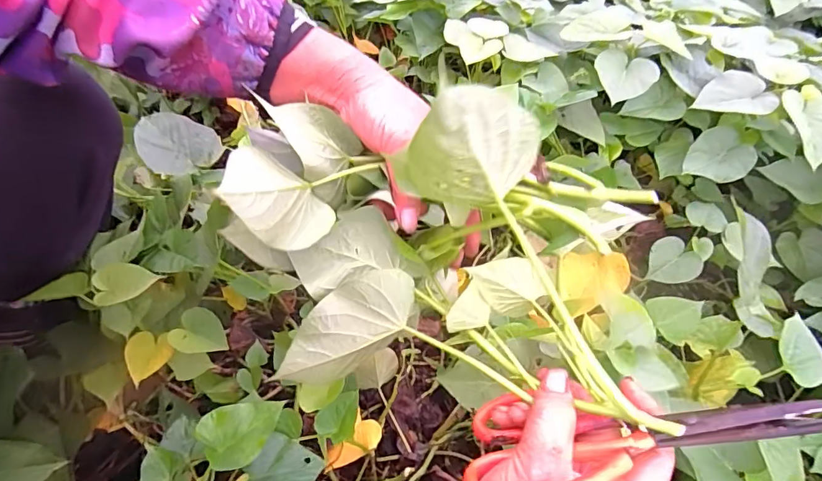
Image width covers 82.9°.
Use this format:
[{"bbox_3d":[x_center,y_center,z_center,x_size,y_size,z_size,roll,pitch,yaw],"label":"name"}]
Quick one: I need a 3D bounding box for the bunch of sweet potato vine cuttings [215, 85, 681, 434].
[{"bbox_3d":[0.011,0.004,0.276,0.258,0.175,0.143,20,56,10],"label":"bunch of sweet potato vine cuttings"}]

